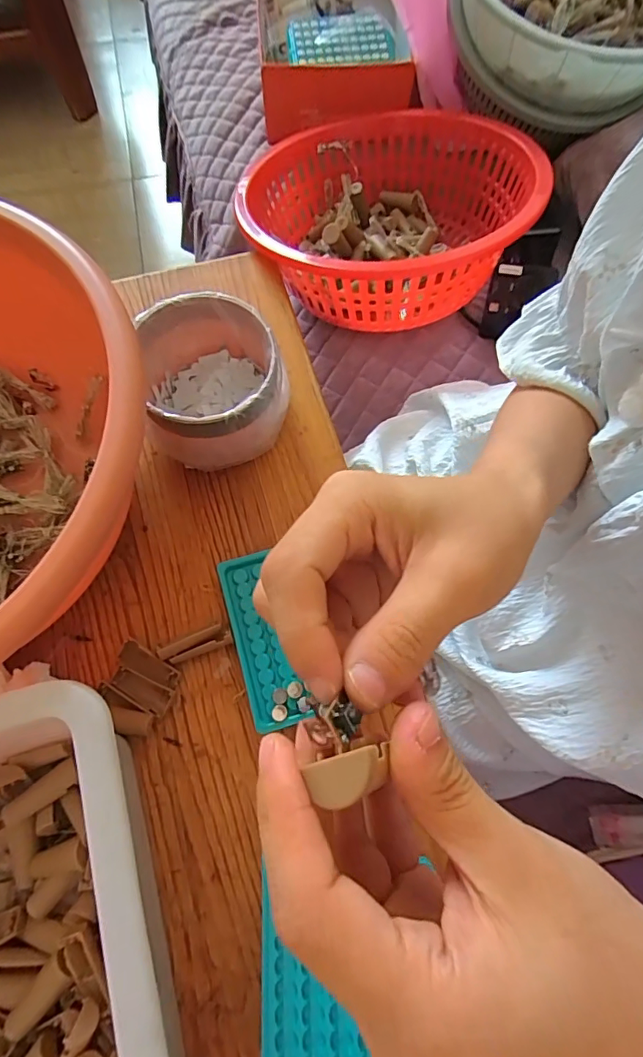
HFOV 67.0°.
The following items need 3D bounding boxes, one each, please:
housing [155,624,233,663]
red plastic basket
[{"bbox_3d":[-0.096,0.087,0.373,0.053,0.018,0.018,-17,72,-7],"label":"housing"},{"bbox_3d":[0.070,-0.359,0.556,0.292,0.147,0.303,0,70,-1],"label":"red plastic basket"}]

